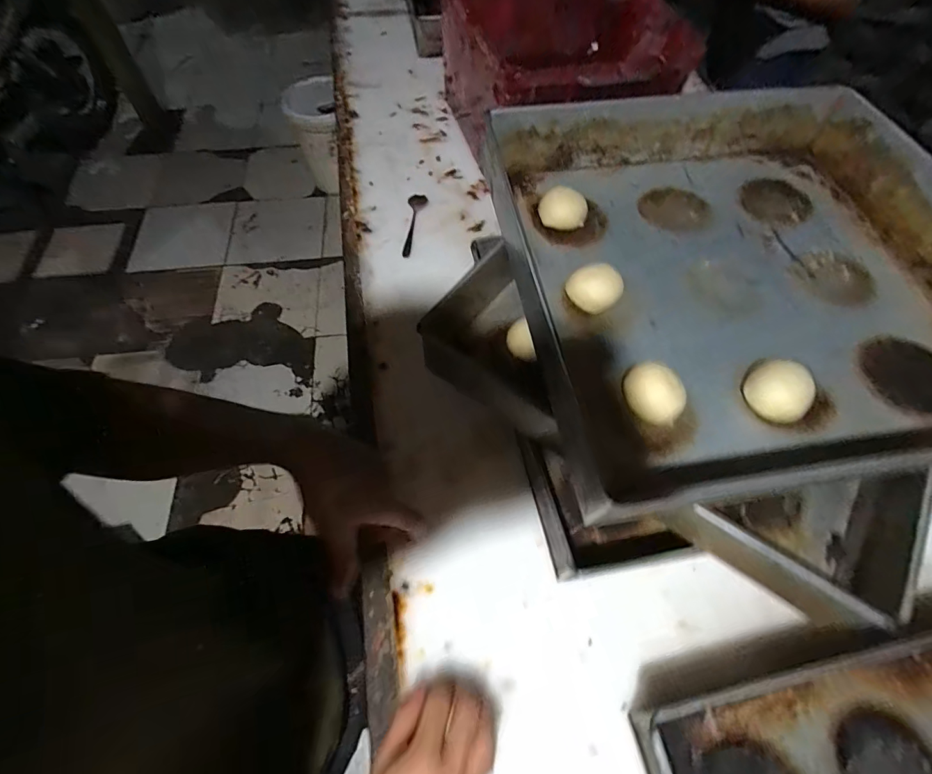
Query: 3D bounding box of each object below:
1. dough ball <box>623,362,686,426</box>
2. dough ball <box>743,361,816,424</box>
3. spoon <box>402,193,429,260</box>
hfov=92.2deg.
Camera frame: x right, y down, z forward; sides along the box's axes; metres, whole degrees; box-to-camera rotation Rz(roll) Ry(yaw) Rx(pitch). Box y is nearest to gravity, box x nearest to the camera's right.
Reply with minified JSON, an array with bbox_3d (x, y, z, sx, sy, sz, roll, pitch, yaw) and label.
[{"bbox_3d":[0.149,0.006,0.353,0.037,0.029,0.045,-27,64,-16],"label":"dough ball"},{"bbox_3d":[0.252,0.003,0.360,0.041,0.029,0.047,-28,65,-17],"label":"dough ball"},{"bbox_3d":[-0.076,-0.245,0.671,0.027,0.015,0.132,2,61,1],"label":"spoon"}]

